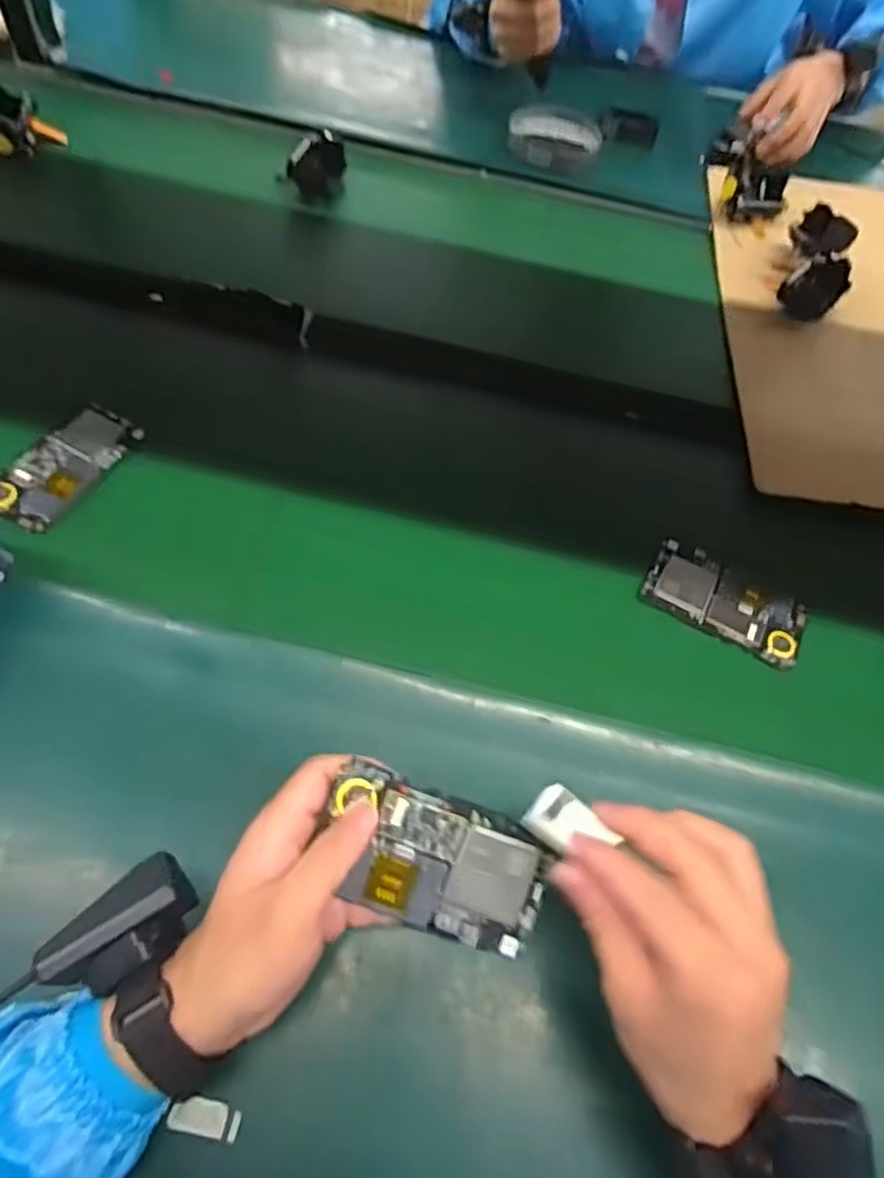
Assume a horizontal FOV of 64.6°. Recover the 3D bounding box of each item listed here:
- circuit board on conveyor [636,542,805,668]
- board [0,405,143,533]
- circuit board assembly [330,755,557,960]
[{"bbox_3d":[0.225,0.010,0.556,0.123,0.010,0.063,27,60,12],"label":"circuit board on conveyor"},{"bbox_3d":[-0.304,-0.099,0.569,0.061,0.018,0.122,24,59,10],"label":"board"},{"bbox_3d":[-0.002,0.143,0.364,0.118,0.007,0.067,22,84,-6],"label":"circuit board assembly"}]

